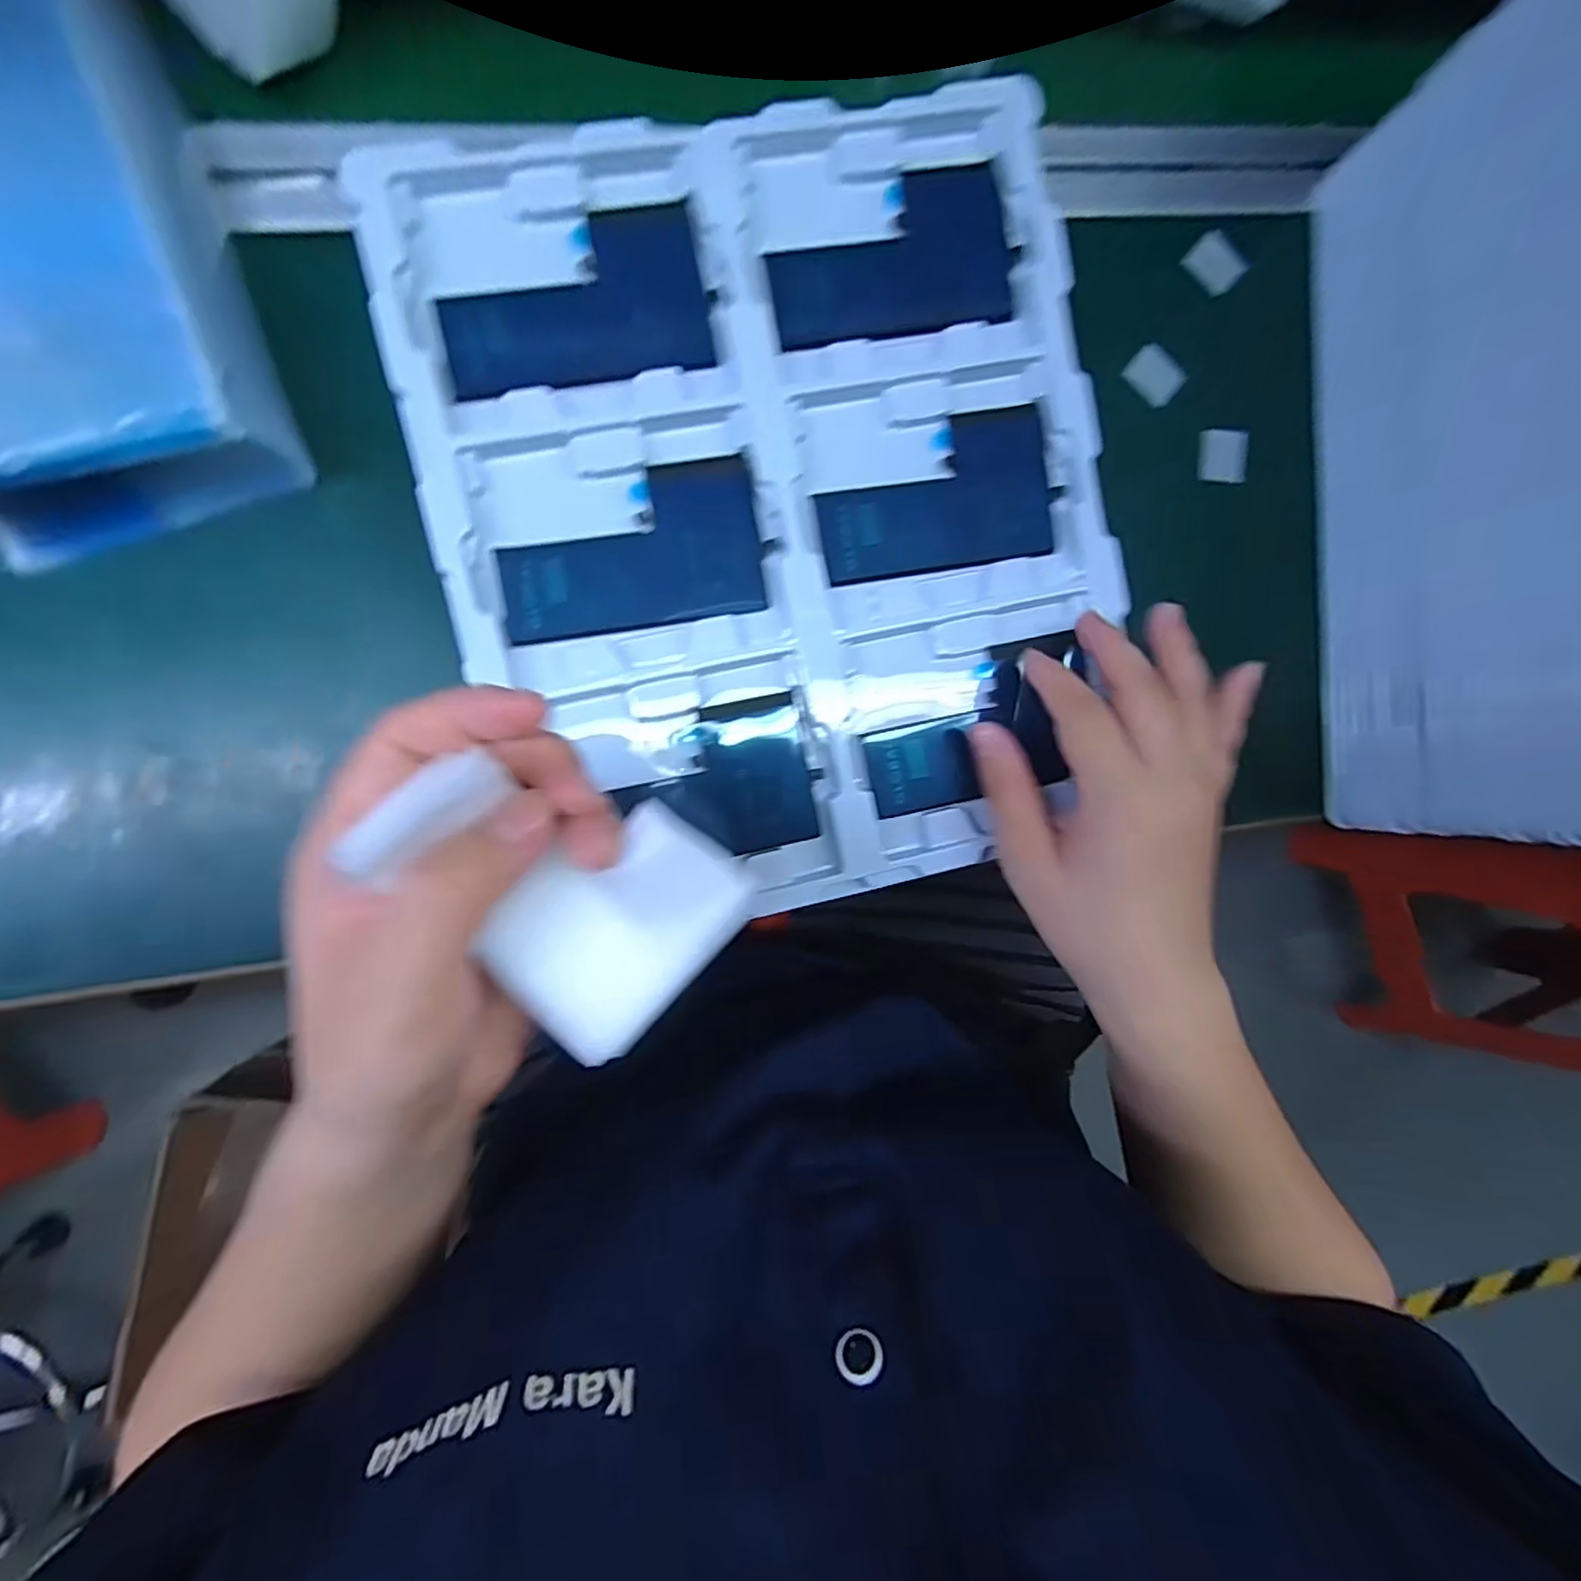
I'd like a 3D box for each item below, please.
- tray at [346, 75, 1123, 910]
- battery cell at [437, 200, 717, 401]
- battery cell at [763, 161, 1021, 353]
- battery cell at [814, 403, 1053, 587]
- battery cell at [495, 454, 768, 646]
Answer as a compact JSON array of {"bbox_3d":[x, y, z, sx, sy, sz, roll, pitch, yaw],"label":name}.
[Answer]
[{"bbox_3d":[0.000,-0.116,0.283,0.275,0.016,0.317,-13,94,-5],"label":"tray"},{"bbox_3d":[-0.086,-0.198,0.271,0.106,0.008,0.063,-15,92,-6],"label":"battery cell"},{"bbox_3d":[0.043,-0.229,0.287,0.109,0.008,0.065,-15,92,-6],"label":"battery cell"},{"bbox_3d":[0.064,-0.131,0.293,0.107,0.010,0.065,-11,92,-7],"label":"battery cell"},{"bbox_3d":[-0.065,-0.100,0.278,0.107,0.007,0.063,-11,92,-7],"label":"battery cell"}]

